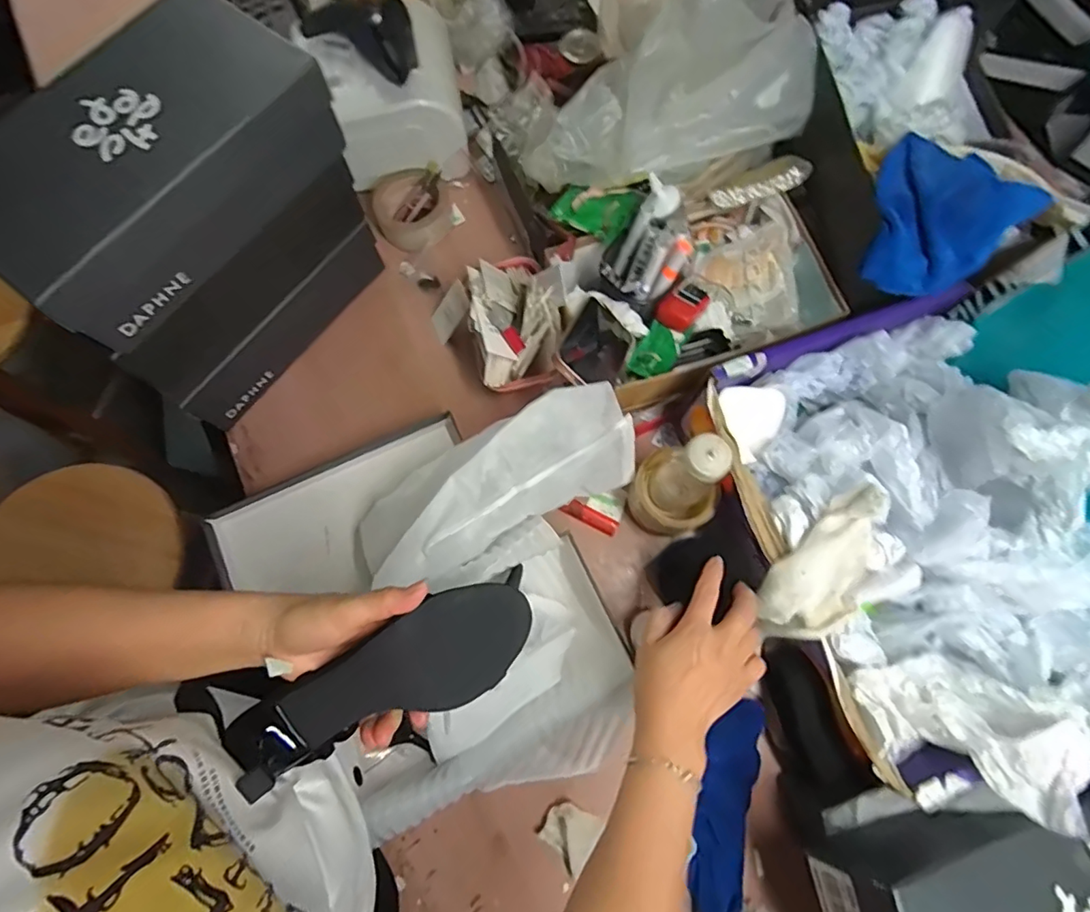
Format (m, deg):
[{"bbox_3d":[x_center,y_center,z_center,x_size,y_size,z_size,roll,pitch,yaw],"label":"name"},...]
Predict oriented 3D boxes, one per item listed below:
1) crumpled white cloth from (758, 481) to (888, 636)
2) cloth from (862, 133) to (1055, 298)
[{"bbox_3d":[0.259,0.104,0.478,0.153,0.045,0.081,-44,79,-10],"label":"crumpled white cloth"},{"bbox_3d":[0.354,-0.212,0.494,0.124,0.027,0.118,35,117,8],"label":"cloth"}]

